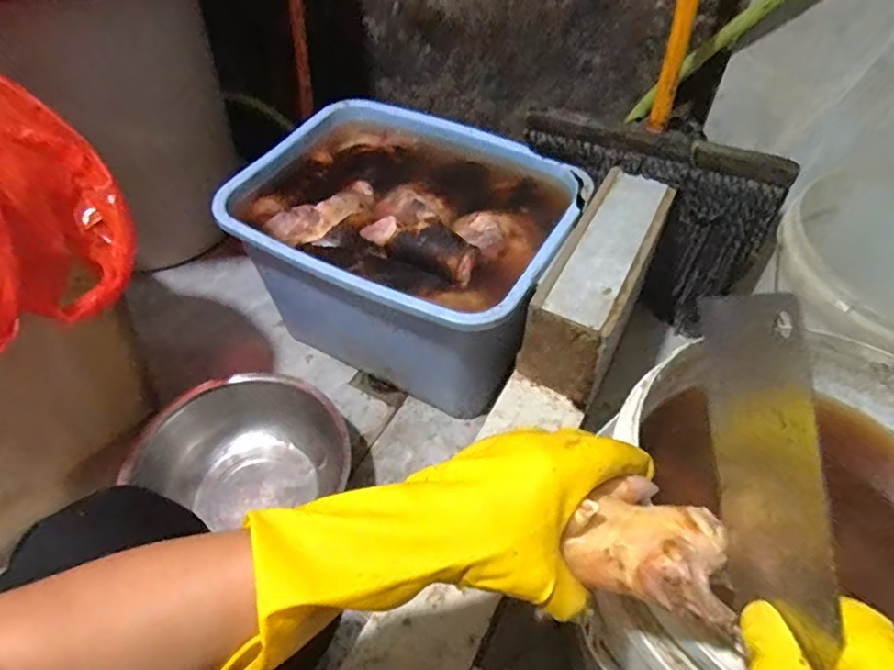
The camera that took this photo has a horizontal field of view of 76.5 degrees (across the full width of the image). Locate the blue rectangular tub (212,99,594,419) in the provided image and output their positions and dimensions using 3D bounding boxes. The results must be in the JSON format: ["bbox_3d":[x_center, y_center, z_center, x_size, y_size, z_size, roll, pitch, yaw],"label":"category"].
[{"bbox_3d":[-0.056,-0.132,0.948,0.477,0.317,0.389,24,56,19],"label":"blue rectangular tub"}]

